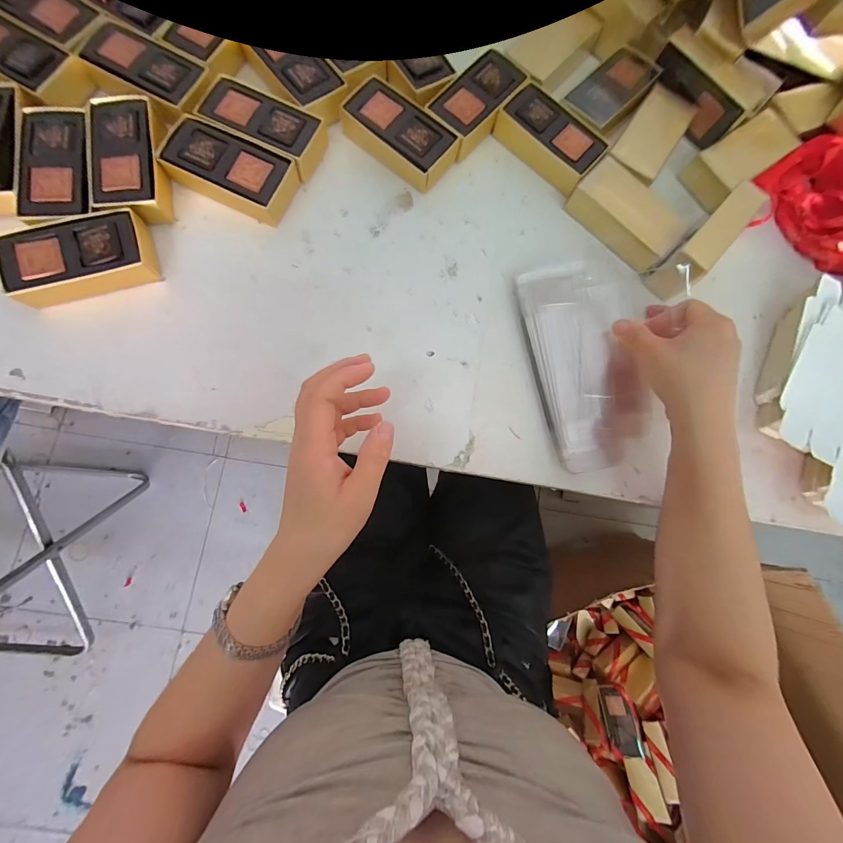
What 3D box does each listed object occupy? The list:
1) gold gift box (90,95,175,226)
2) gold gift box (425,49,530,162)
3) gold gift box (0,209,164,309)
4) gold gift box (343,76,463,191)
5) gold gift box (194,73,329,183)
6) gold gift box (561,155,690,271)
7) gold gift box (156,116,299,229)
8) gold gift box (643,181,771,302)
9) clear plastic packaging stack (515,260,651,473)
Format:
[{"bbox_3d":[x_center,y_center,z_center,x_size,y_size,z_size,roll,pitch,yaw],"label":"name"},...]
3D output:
[{"bbox_3d":[-0.276,-0.248,0.353,0.061,0.032,0.128,-7,83,-6],"label":"gold gift box"},{"bbox_3d":[0.059,-0.349,0.402,0.059,0.030,0.115,42,81,2],"label":"gold gift box"},{"bbox_3d":[-0.310,-0.147,0.335,0.116,0.034,0.060,-14,83,-7],"label":"gold gift box"},{"bbox_3d":[-0.022,-0.301,0.386,0.119,0.032,0.061,35,81,1],"label":"gold gift box"},{"bbox_3d":[-0.159,-0.299,0.374,0.115,0.030,0.060,23,81,-1],"label":"gold gift box"},{"bbox_3d":[0.219,-0.220,0.391,0.115,0.027,0.070,45,81,2],"label":"gold gift box"},{"bbox_3d":[-0.188,-0.247,0.363,0.110,0.032,0.061,21,81,-2],"label":"gold gift box"},{"bbox_3d":[0.289,-0.183,0.377,0.032,0.056,0.120,43,81,2],"label":"gold gift box"},{"bbox_3d":[0.162,-0.058,0.364,0.102,0.025,0.202,-10,83,-6],"label":"clear plastic packaging stack"}]

